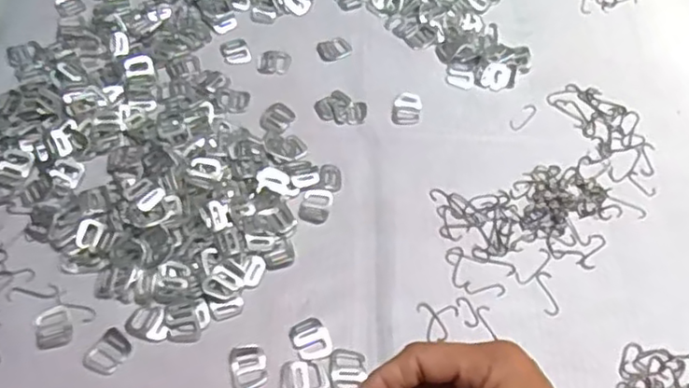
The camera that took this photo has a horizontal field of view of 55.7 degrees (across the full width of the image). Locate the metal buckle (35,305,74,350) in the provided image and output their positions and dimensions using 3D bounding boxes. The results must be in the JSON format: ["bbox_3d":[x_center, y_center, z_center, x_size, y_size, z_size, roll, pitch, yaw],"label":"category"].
[{"bbox_3d":[-0.220,0.100,0.491,0.026,0.004,0.034,-17,59,-13],"label":"metal buckle"}]

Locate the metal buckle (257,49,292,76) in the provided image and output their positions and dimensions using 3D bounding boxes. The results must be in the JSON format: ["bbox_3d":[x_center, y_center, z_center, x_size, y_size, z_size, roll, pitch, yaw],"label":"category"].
[{"bbox_3d":[-0.070,-0.131,0.646,0.033,0.004,0.033,6,57,2],"label":"metal buckle"}]

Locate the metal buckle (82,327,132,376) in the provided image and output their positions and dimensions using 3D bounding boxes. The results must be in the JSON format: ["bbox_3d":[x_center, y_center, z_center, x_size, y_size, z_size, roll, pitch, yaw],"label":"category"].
[{"bbox_3d":[-0.175,0.117,0.482,0.027,0.004,0.033,33,62,18],"label":"metal buckle"}]

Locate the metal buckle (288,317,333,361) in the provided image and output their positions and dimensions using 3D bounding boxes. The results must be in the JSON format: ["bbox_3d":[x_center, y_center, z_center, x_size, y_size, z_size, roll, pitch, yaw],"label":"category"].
[{"bbox_3d":[-0.025,0.110,0.493,0.027,0.004,0.032,-20,60,-14],"label":"metal buckle"}]

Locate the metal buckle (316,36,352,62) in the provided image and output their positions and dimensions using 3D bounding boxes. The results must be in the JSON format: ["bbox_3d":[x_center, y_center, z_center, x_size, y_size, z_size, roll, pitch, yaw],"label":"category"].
[{"bbox_3d":[-0.011,-0.149,0.665,0.034,0.004,0.031,-24,61,-17],"label":"metal buckle"}]

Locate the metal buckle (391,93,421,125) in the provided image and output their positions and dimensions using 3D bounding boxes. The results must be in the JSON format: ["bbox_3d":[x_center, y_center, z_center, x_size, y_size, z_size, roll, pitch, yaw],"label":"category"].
[{"bbox_3d":[0.060,-0.082,0.624,0.026,0.004,0.039,11,57,5],"label":"metal buckle"}]

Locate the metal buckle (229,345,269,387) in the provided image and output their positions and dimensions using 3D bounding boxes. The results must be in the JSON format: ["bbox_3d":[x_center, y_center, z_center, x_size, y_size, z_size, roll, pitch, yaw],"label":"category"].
[{"bbox_3d":[-0.071,0.129,0.481,0.026,0.004,0.034,-10,58,-9],"label":"metal buckle"}]

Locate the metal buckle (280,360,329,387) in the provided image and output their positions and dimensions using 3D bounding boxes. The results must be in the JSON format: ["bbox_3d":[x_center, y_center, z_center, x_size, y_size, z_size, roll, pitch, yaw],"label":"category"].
[{"bbox_3d":[-0.030,0.135,0.479,0.034,0.004,0.027,-7,57,-6],"label":"metal buckle"}]

